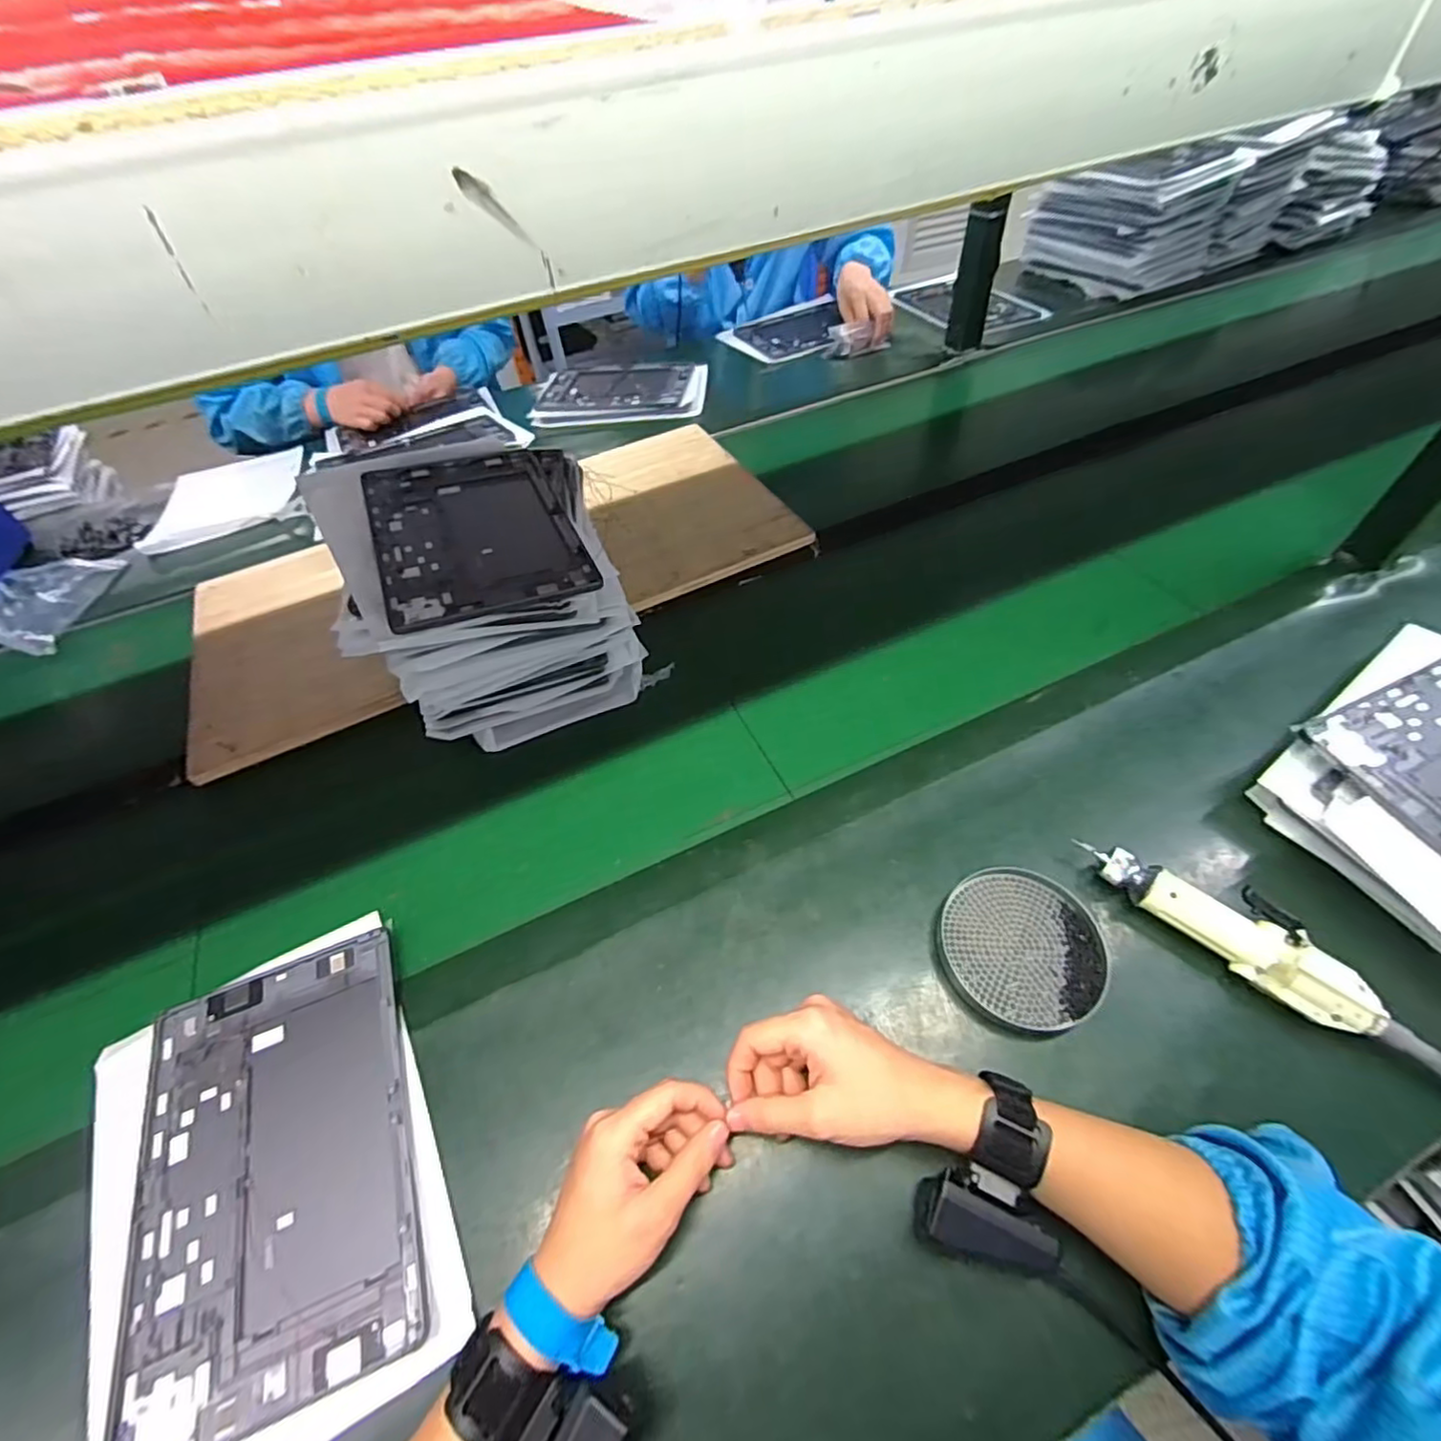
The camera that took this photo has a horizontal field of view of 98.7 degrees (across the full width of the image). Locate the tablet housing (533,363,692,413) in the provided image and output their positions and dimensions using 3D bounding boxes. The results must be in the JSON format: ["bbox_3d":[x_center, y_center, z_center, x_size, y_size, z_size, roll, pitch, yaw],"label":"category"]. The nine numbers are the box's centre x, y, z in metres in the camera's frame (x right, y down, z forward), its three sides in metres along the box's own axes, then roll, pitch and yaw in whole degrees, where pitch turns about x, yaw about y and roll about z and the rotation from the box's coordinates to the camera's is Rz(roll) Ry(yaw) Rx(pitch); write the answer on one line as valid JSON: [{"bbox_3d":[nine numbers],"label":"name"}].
[{"bbox_3d":[-0.183,-0.592,1.097,0.260,0.011,0.159,4,53,7],"label":"tablet housing"}]

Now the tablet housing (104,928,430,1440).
[{"bbox_3d":[-0.292,0.288,0.407,0.169,0.008,0.255,-19,56,-12],"label":"tablet housing"}]

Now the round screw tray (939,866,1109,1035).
[{"bbox_3d":[0.226,0.168,0.463,0.111,0.014,0.111,-2,52,3],"label":"round screw tray"}]

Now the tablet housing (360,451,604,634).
[{"bbox_3d":[-0.230,-0.182,0.573,0.166,0.008,0.265,-18,53,-18],"label":"tablet housing"}]

